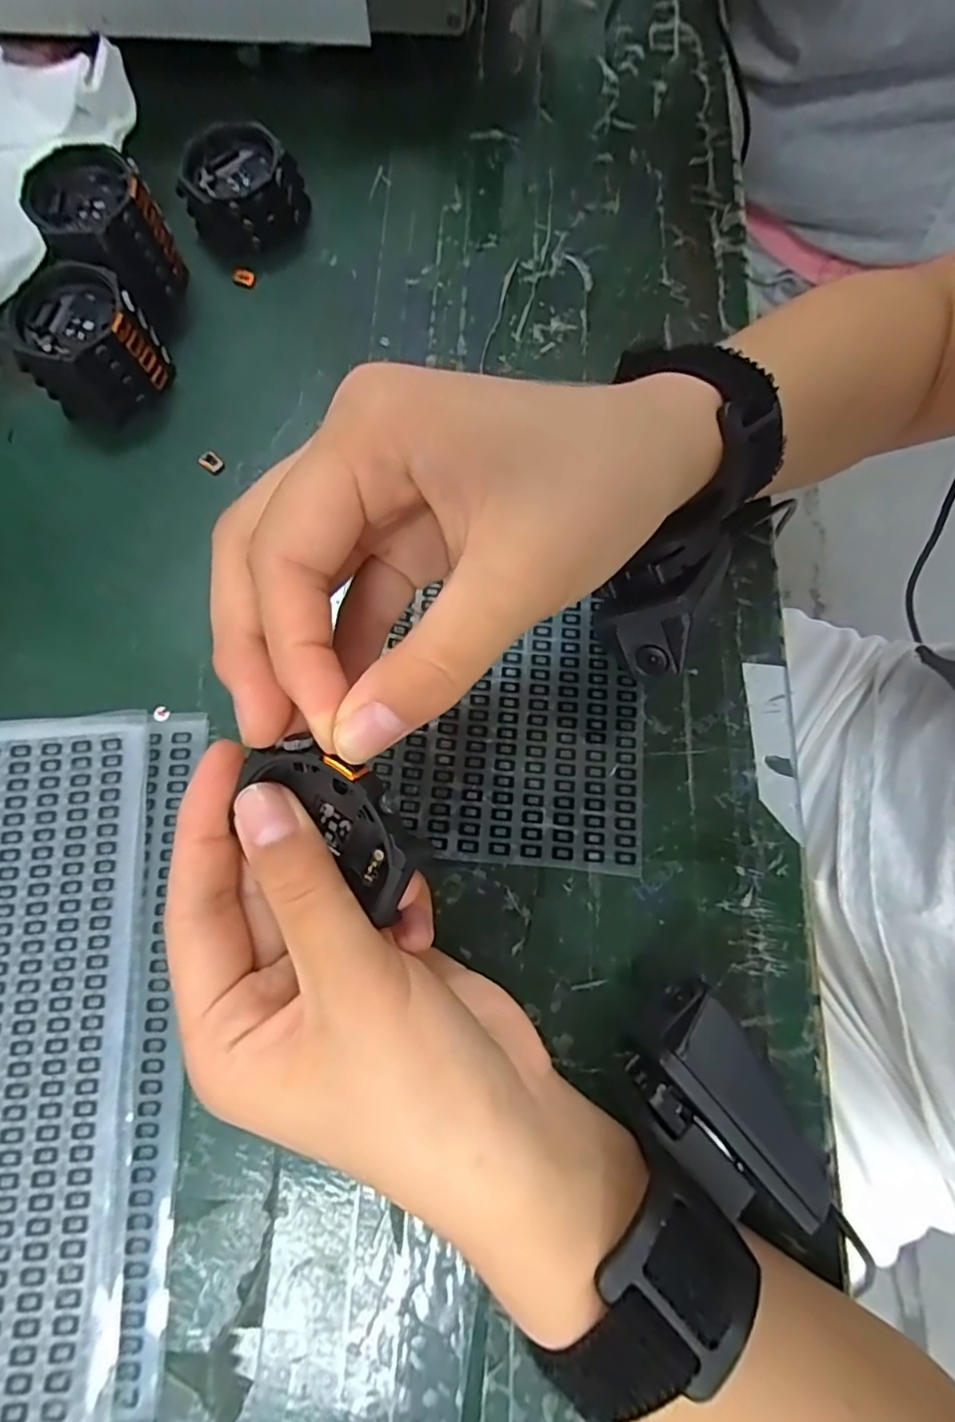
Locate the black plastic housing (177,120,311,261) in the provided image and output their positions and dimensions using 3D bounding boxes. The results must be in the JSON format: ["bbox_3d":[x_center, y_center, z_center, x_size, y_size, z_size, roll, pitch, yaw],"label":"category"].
[{"bbox_3d":[-0.118,-0.262,0.307,0.053,0.033,0.050,0,74,-1],"label":"black plastic housing"}]

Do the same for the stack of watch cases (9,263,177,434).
[{"bbox_3d":[-0.178,-0.165,0.276,0.053,0.040,0.053,43,77,10],"label":"stack of watch cases"}]

